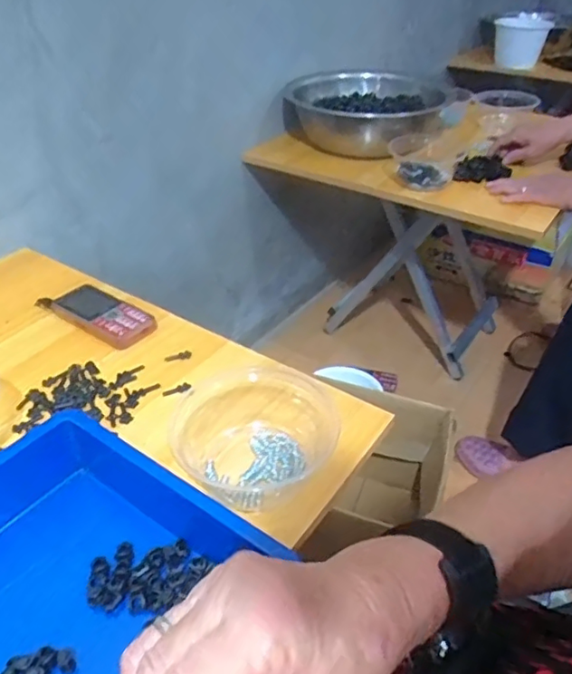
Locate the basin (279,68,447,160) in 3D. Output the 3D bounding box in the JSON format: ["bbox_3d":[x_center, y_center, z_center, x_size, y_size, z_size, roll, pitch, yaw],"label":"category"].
[{"bbox_3d":[0.150,-0.477,1.219,0.319,0.115,0.323,1,37,0],"label":"basin"}]

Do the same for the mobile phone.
[{"bbox_3d":[-0.222,-0.030,0.679,0.135,0.019,0.063,25,43,29],"label":"mobile phone"}]

